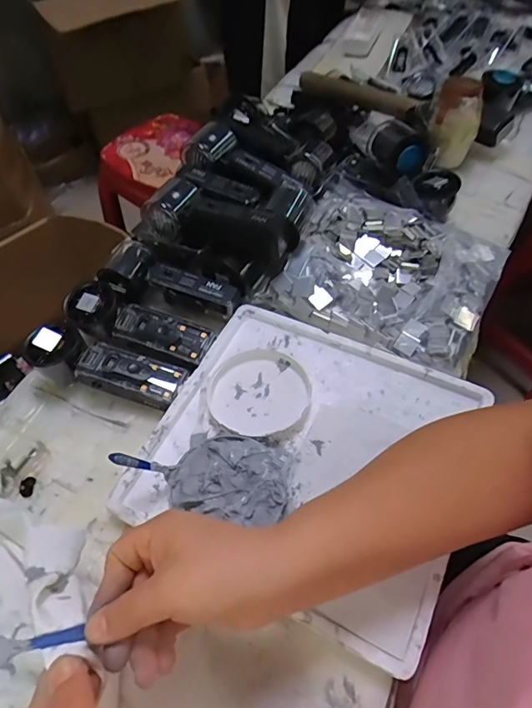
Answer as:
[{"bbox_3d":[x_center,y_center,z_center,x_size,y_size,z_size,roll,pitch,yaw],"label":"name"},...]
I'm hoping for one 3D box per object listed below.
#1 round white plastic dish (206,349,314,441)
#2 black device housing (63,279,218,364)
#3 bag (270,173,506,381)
[{"bbox_3d":[-0.006,0.038,0.459,0.100,0.012,0.094,-1,55,1],"label":"round white plastic dish"},{"bbox_3d":[-0.138,-0.033,0.502,0.161,0.041,0.056,19,57,15],"label":"black device housing"},{"bbox_3d":[0.141,-0.099,0.524,0.222,0.045,0.206,21,58,16],"label":"bag"}]

